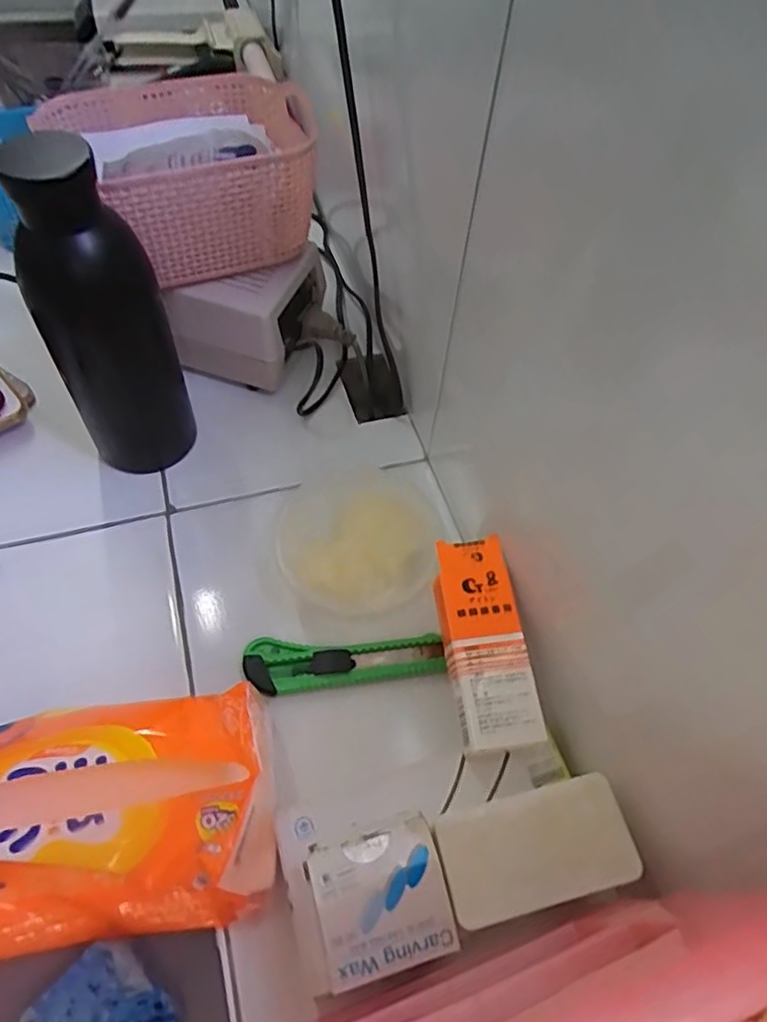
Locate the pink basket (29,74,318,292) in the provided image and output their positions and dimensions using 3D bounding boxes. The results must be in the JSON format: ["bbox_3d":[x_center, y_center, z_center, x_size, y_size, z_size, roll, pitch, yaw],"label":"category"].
[{"bbox_3d":[-0.122,-0.236,0.431,0.146,0.096,0.129,-25,61,-19],"label":"pink basket"}]

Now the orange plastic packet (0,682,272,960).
[{"bbox_3d":[-0.144,0.143,0.290,0.175,0.076,0.099,-5,56,-7],"label":"orange plastic packet"}]

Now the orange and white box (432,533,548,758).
[{"bbox_3d":[0.053,0.073,0.348,0.046,0.031,0.114,-4,56,-7],"label":"orange and white box"}]

